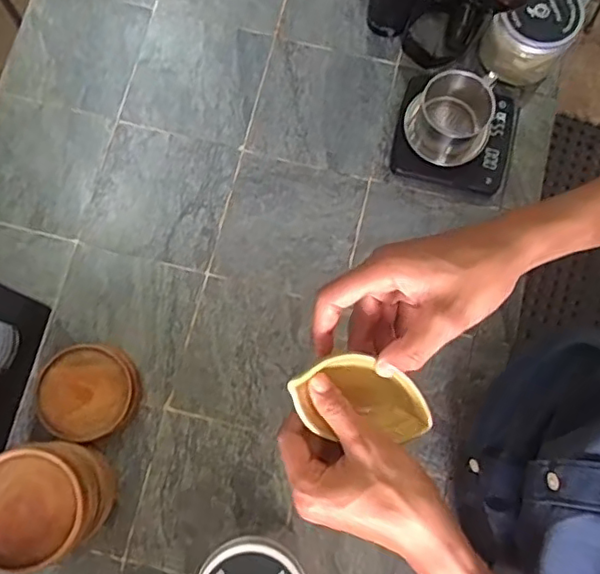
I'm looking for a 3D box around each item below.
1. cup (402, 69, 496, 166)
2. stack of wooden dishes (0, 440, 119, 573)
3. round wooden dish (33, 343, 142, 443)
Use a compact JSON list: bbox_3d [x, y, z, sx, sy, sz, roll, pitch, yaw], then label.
[{"bbox_3d":[0.161,-0.183,0.635,0.085,0.067,0.087,0,78,-1],"label":"cup"},{"bbox_3d":[-0.228,0.194,0.541,0.104,0.107,0.095,-36,81,-8],"label":"stack of wooden dishes"},{"bbox_3d":[-0.213,0.106,0.599,0.094,0.032,0.092,0,78,-1],"label":"round wooden dish"}]

